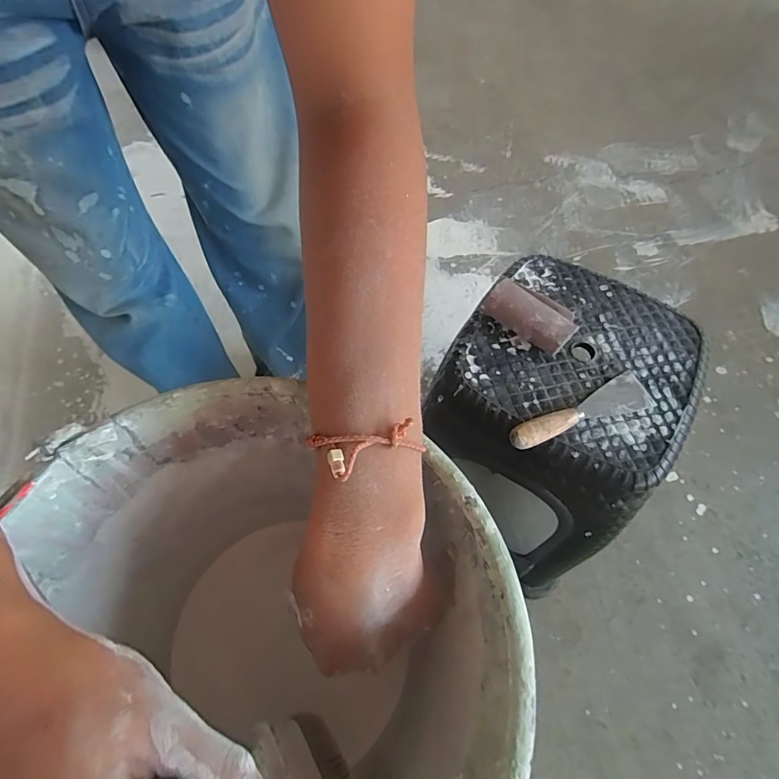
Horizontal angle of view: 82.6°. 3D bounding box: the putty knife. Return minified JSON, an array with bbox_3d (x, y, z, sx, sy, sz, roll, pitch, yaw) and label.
[{"bbox_3d":[0.205,0.025,0.473,0.172,0.024,0.043,-23,66,-11],"label":"putty knife"}]

